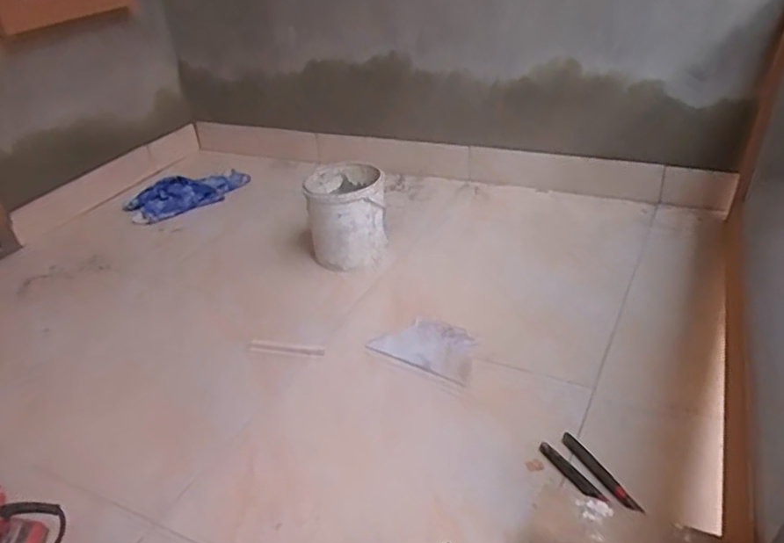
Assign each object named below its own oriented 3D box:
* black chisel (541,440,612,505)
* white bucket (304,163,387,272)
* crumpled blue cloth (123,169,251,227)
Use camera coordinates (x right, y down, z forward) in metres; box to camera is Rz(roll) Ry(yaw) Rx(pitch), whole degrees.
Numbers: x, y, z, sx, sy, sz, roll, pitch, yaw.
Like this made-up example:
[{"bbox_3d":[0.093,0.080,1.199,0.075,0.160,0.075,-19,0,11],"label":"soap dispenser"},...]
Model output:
[{"bbox_3d":[0.246,0.277,0.870,0.020,0.011,0.121,-22,36,-24],"label":"black chisel"},{"bbox_3d":[-0.100,-0.119,1.401,0.167,0.174,0.169,-9,32,-3],"label":"white bucket"},{"bbox_3d":[-0.579,-0.220,1.787,0.353,0.063,0.135,-15,33,-13],"label":"crumpled blue cloth"}]

